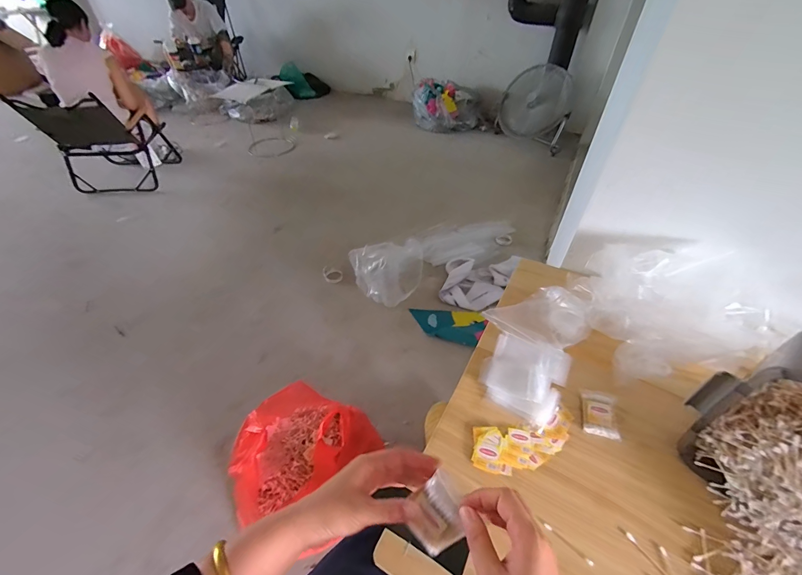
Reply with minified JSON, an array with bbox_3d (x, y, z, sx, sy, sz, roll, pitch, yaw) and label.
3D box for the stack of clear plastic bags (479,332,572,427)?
[{"bbox_3d":[0.244,0.171,0.687,0.145,0.018,0.156,22,58,26],"label":"stack of clear plastic bags"}]

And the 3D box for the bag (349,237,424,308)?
[{"bbox_3d":[-0.063,-0.066,1.561,0.333,0.198,0.242,-2,44,-3],"label":"bag"}]

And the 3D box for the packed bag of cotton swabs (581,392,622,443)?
[{"bbox_3d":[0.367,0.230,0.636,0.060,0.012,0.084,11,49,14],"label":"packed bag of cotton swabs"}]

